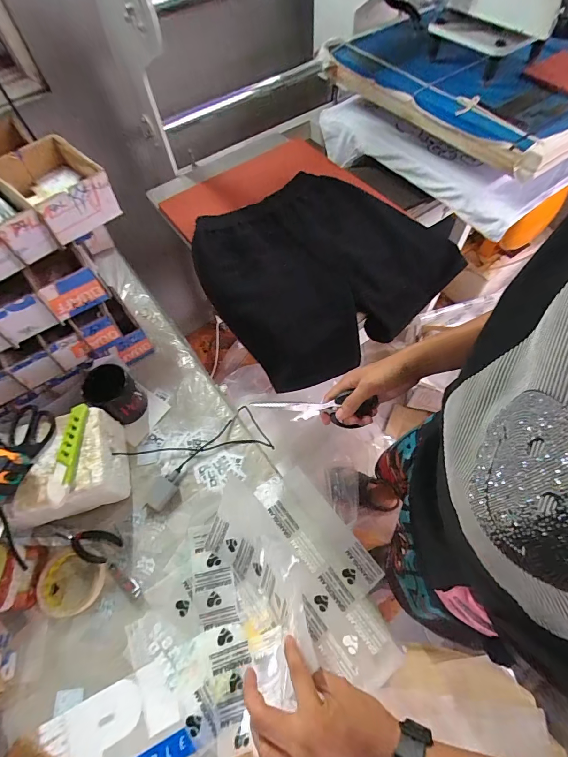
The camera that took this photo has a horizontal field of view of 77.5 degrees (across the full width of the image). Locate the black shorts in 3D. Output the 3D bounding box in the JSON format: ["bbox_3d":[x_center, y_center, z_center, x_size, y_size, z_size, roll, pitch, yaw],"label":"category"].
[{"bbox_3d":[0.080,-0.235,0.714,0.454,0.104,0.386,-33,64,-14],"label":"black shorts"}]

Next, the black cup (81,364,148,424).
[{"bbox_3d":[-0.314,0.028,0.663,0.072,0.110,0.074,-2,61,3],"label":"black cup"}]

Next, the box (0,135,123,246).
[{"bbox_3d":[-0.401,-0.339,0.625,0.203,0.074,0.133,40,70,22],"label":"box"}]

